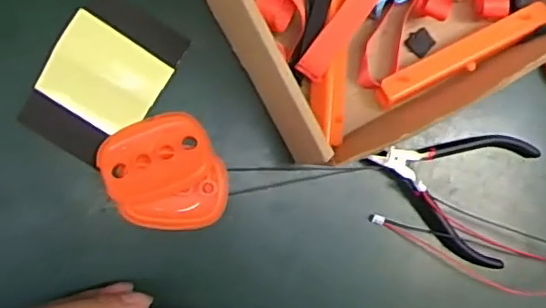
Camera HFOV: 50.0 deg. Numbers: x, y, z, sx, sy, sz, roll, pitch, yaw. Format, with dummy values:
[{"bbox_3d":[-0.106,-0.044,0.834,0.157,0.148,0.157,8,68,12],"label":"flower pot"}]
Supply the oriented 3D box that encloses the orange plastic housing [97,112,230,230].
[{"bbox_3d":[-0.062,0.013,0.340,0.062,0.012,0.071,-31,93,-9],"label":"orange plastic housing"}]

